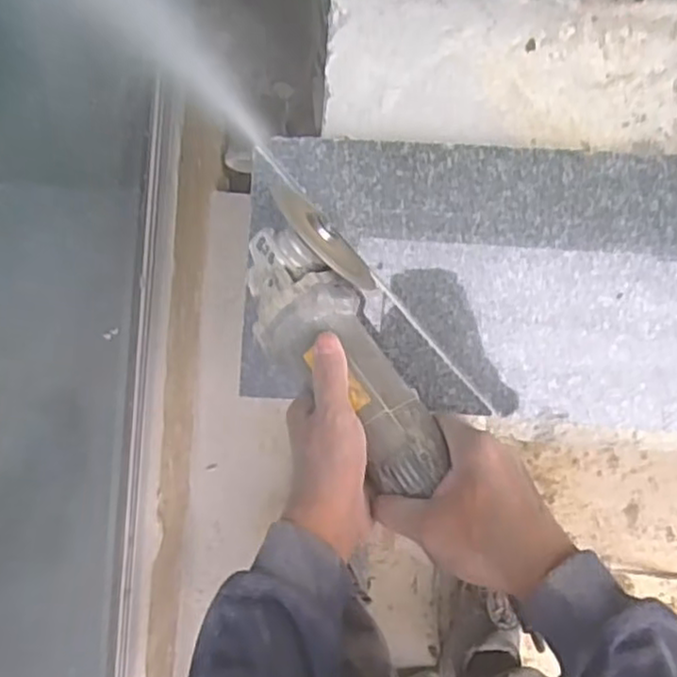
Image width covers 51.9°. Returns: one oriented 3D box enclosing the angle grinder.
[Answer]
[{"bbox_3d":[0.003,0.008,0.508,0.084,0.098,0.228,-31,74,6],"label":"angle grinder"}]

